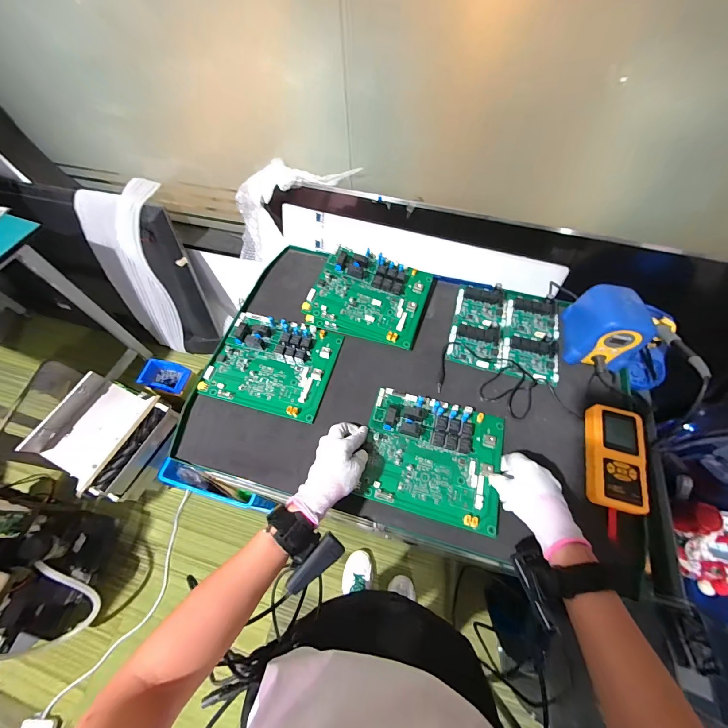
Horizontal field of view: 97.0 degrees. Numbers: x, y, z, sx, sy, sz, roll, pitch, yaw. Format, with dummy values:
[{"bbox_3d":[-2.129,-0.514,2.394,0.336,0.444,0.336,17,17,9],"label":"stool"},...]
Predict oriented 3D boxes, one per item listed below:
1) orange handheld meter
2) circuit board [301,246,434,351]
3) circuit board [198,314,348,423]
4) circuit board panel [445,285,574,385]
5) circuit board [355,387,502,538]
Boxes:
[{"bbox_3d":[0.365,0.133,0.466,0.072,0.024,0.146,14,63,9],"label":"orange handheld meter"},{"bbox_3d":[0.013,-0.129,0.604,0.205,0.035,0.165,19,73,3],"label":"circuit board"},{"bbox_3d":[-0.157,-0.005,0.557,0.202,0.027,0.171,13,63,9],"label":"circuit board"},{"bbox_3d":[0.261,-0.065,0.585,0.192,0.018,0.178,13,63,9],"label":"circuit board panel"},{"bbox_3d":[0.101,0.130,0.473,0.195,0.025,0.169,13,63,9],"label":"circuit board"}]

